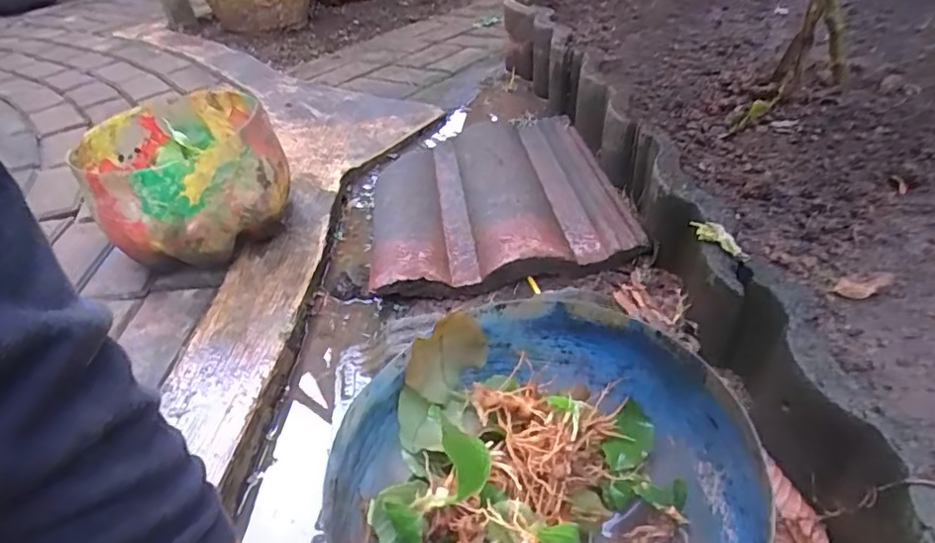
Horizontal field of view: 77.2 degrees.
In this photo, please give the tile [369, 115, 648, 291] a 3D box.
[{"bbox_3d":[0.027,-0.136,0.882,0.339,0.055,0.466,-9,38,-2],"label":"tile"}]

